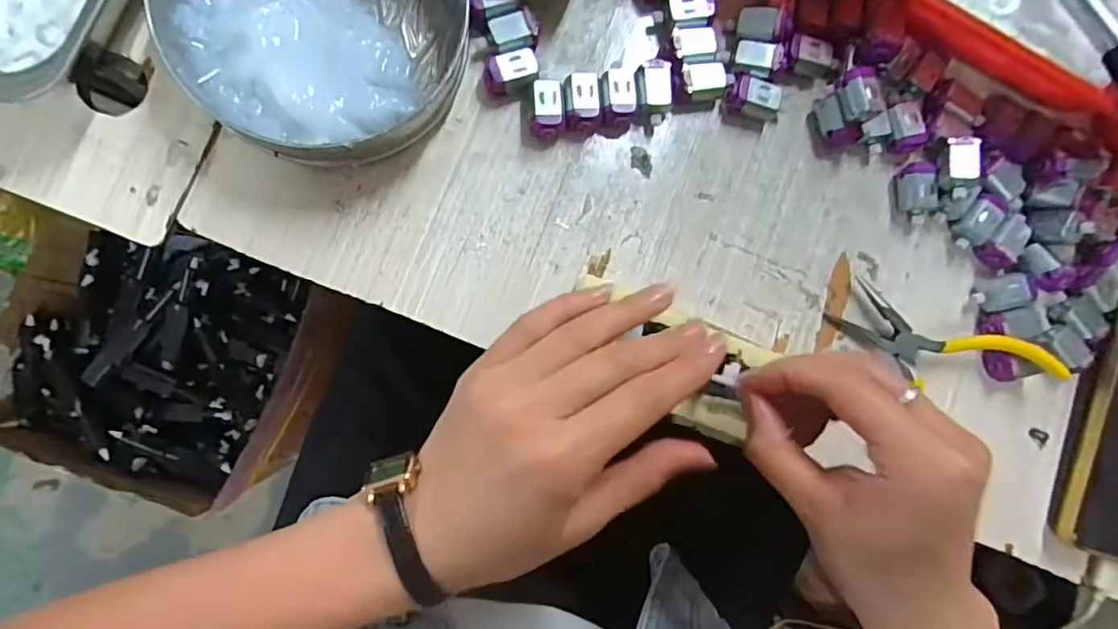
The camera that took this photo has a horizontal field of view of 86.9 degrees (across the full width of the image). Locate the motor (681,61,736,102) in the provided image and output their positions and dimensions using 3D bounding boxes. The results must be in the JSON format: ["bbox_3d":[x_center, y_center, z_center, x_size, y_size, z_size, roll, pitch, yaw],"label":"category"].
[{"bbox_3d":[0.082,-0.128,0.325,0.028,0.010,0.019,-7,87,-7],"label":"motor"}]

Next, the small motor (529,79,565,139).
[{"bbox_3d":[-0.005,-0.109,0.313,0.018,0.014,0.028,5,86,-6],"label":"small motor"}]

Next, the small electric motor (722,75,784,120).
[{"bbox_3d":[0.109,-0.121,0.328,0.031,0.013,0.017,8,85,-6],"label":"small electric motor"}]

